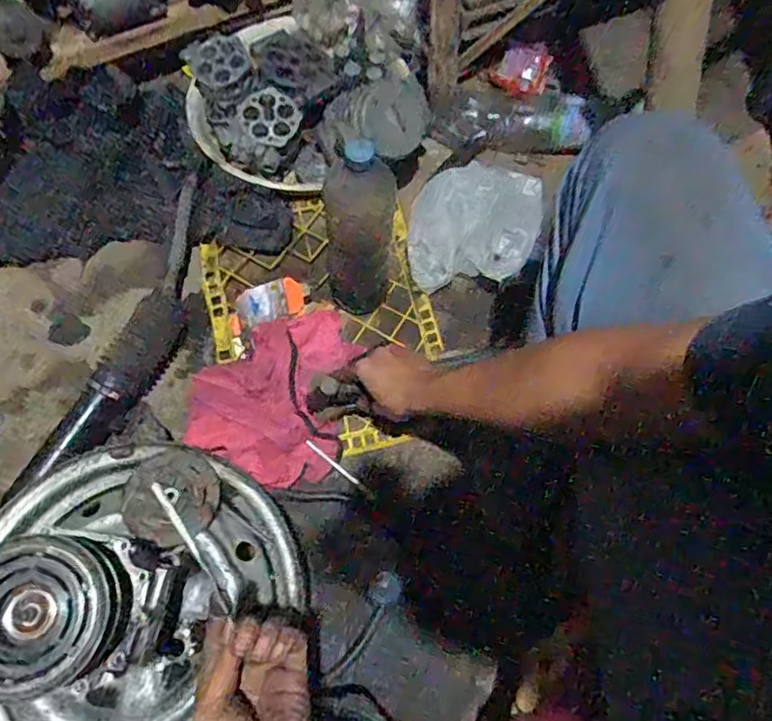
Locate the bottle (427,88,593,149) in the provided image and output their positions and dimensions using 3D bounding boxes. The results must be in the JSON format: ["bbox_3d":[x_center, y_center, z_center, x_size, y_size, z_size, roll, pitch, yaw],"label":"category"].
[{"bbox_3d":[0.215,-0.410,0.990,0.262,0.065,0.064,5,66,2],"label":"bottle"}]

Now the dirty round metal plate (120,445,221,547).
[{"bbox_3d":[-0.234,0.145,0.634,0.102,0.016,0.098,0,66,0],"label":"dirty round metal plate"}]

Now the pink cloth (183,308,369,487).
[{"bbox_3d":[-0.142,0.032,0.805,0.205,0.052,0.258,24,68,10],"label":"pink cloth"}]

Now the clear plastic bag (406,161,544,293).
[{"bbox_3d":[0.138,-0.220,0.901,0.191,0.091,0.231,12,67,5],"label":"clear plastic bag"}]

